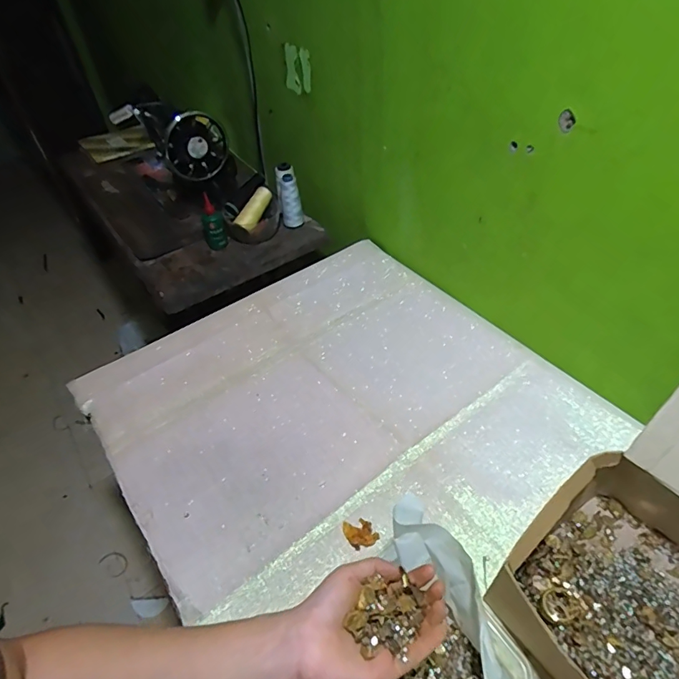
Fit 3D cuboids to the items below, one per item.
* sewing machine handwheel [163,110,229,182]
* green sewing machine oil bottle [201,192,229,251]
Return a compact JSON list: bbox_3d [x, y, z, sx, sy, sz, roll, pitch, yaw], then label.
[{"bbox_3d":[-0.298,-0.393,0.952,0.133,0.148,0.037,-21,48,-16],"label":"sewing machine handwheel"},{"bbox_3d":[-0.268,-0.246,0.949,0.045,0.125,0.035,-17,46,-10],"label":"green sewing machine oil bottle"}]

